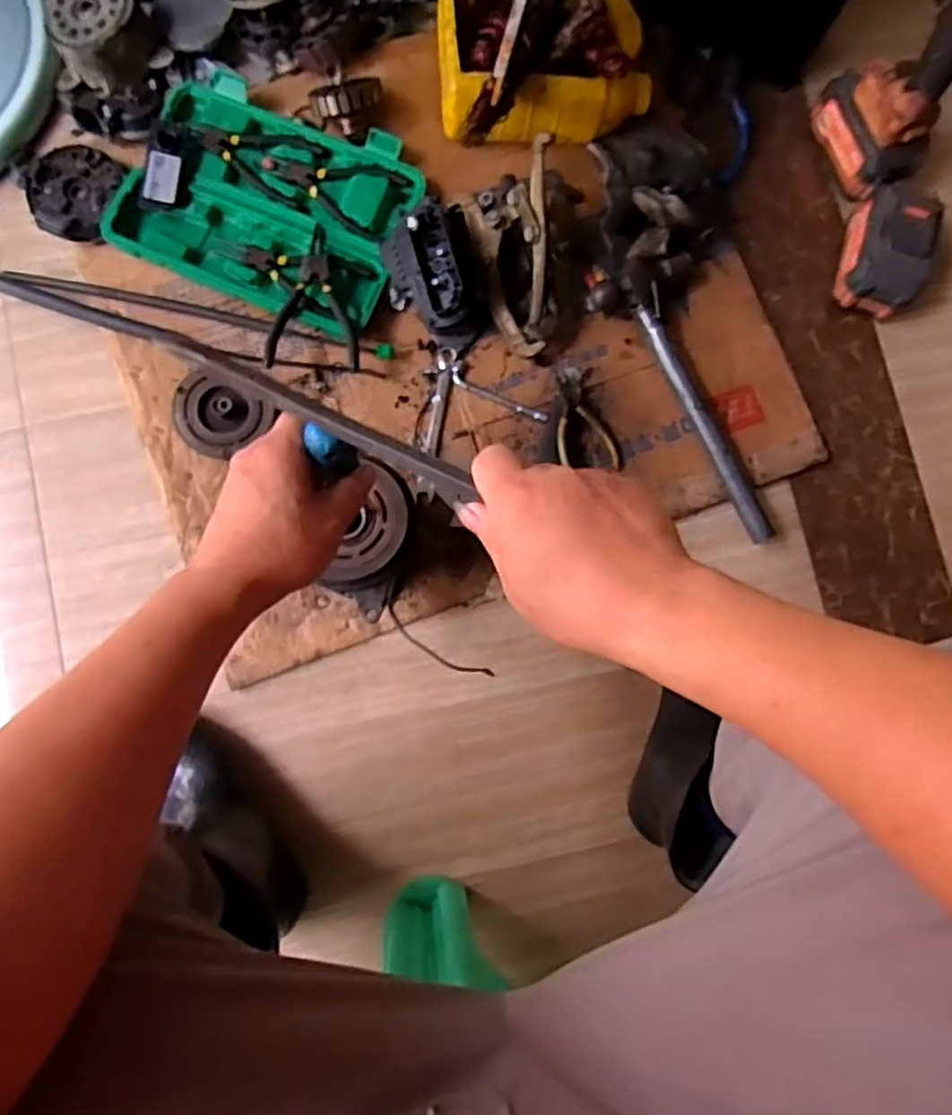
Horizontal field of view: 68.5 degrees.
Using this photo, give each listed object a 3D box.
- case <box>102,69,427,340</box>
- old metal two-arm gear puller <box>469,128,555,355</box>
[{"bbox_3d":[-0.222,-0.387,0.760,0.301,0.034,0.229,24,82,0],"label":"case"},{"bbox_3d":[0.033,-0.316,0.732,0.078,0.100,0.192,0,83,-3],"label":"old metal two-arm gear puller"}]

